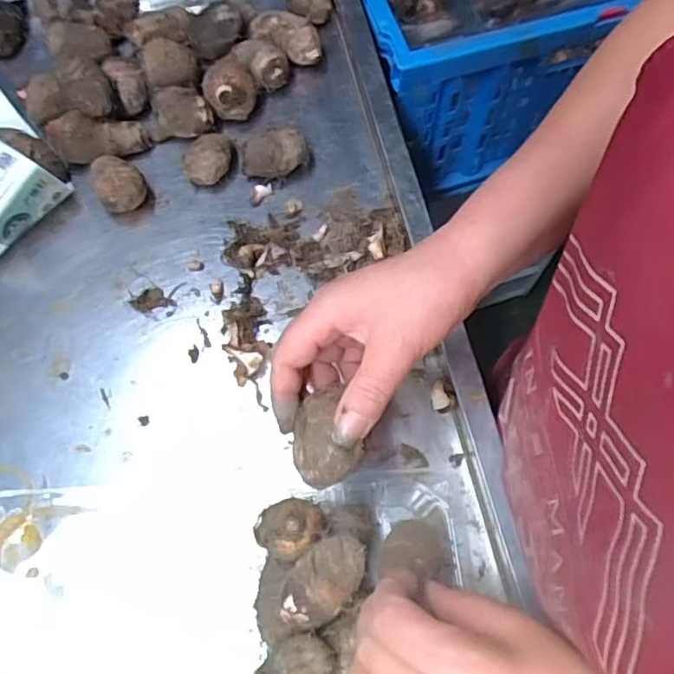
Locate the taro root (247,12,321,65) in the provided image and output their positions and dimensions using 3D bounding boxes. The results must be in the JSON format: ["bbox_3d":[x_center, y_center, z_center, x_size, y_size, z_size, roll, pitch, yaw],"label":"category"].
[{"bbox_3d":[-0.044,-0.245,0.506,0.061,0.036,0.030,9,70,5],"label":"taro root"}]

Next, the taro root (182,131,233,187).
[{"bbox_3d":[-0.099,-0.138,0.469,0.036,0.033,0.038,-1,70,2],"label":"taro root"}]

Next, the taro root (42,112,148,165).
[{"bbox_3d":[-0.185,-0.155,0.470,0.072,0.034,0.034,-5,69,-16],"label":"taro root"}]

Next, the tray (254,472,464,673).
[{"bbox_3d":[0.013,0.162,0.330,0.113,0.066,0.162,-2,70,1],"label":"tray"}]

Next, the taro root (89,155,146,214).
[{"bbox_3d":[-0.163,-0.113,0.459,0.034,0.038,0.040,-34,72,-10],"label":"taro root"}]

